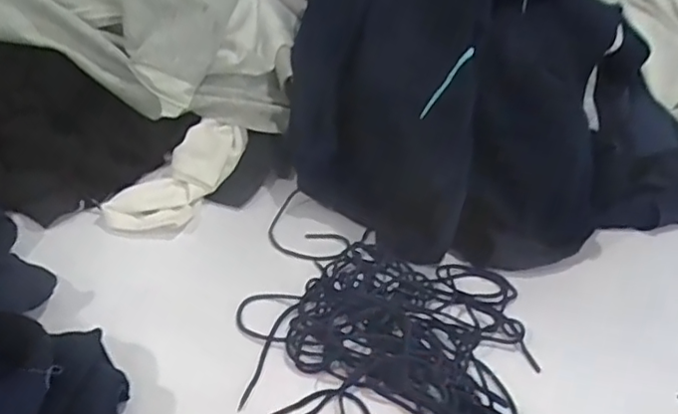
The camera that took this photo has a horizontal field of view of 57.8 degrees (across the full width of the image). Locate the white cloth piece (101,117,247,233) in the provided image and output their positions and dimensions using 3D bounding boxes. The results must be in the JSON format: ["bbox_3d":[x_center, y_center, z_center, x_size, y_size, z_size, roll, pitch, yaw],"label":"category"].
[{"bbox_3d":[-0.203,-0.038,0.808,0.093,0.048,0.219,29,60,27],"label":"white cloth piece"}]

